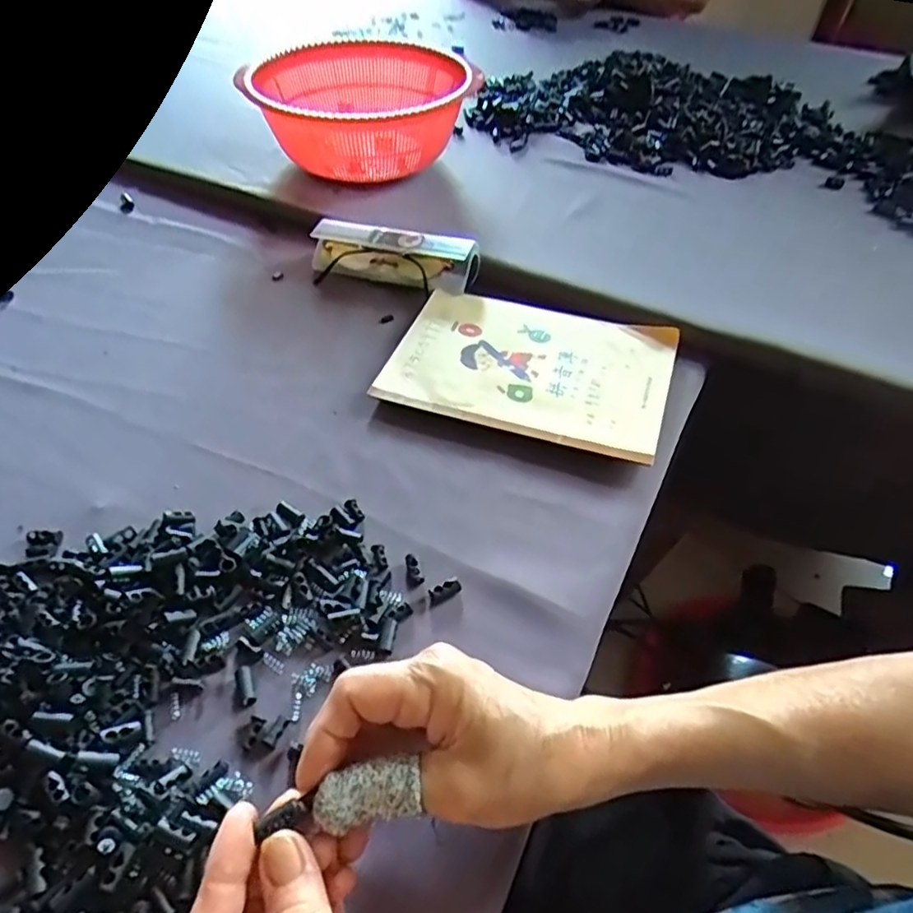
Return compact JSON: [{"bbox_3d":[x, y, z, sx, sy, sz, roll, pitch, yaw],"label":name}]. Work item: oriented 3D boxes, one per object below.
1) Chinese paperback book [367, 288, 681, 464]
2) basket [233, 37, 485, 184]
[{"bbox_3d":[0.055,-0.069,0.487,0.204,0.018,0.139,15,50,13],"label":"Chinese paperback book"},{"bbox_3d":[-0.110,-0.368,0.692,0.206,0.094,0.212,36,57,28],"label":"basket"}]

